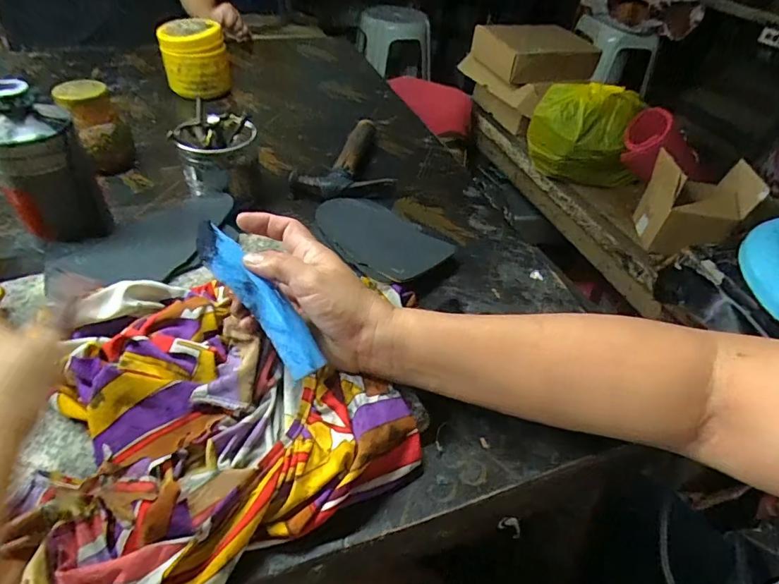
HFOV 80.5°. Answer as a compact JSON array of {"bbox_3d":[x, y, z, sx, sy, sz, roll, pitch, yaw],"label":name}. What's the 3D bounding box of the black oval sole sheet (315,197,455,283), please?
[{"bbox_3d":[-0.013,-0.062,0.488,0.096,0.011,0.154,-28,51,-32],"label":"black oval sole sheet"}]

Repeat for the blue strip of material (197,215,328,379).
[{"bbox_3d":[-0.093,0.000,0.320,0.026,0.016,0.137,-33,74,-33],"label":"blue strip of material"}]

